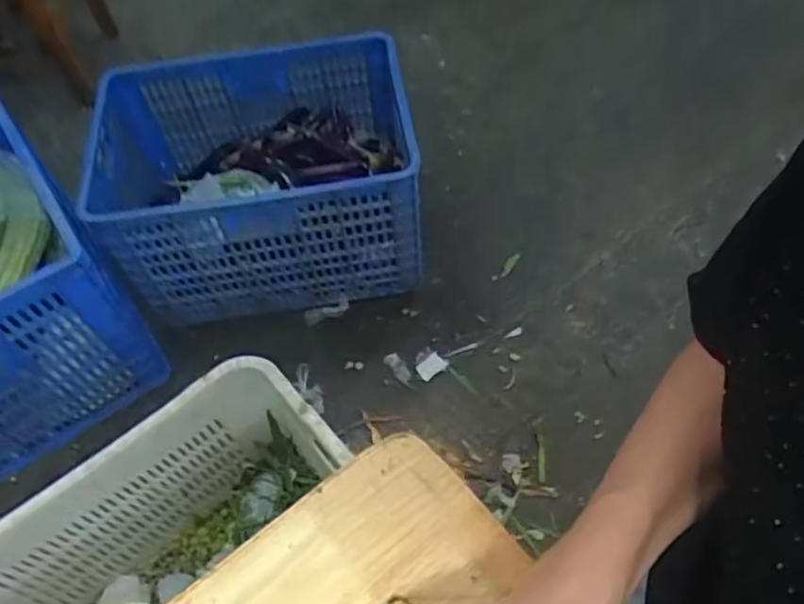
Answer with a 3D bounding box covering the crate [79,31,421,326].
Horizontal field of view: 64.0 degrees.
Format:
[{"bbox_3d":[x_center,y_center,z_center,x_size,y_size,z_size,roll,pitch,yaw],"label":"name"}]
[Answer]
[{"bbox_3d":[-0.294,-0.257,1.354,0.597,0.370,0.461,-11,57,-3],"label":"crate"}]

